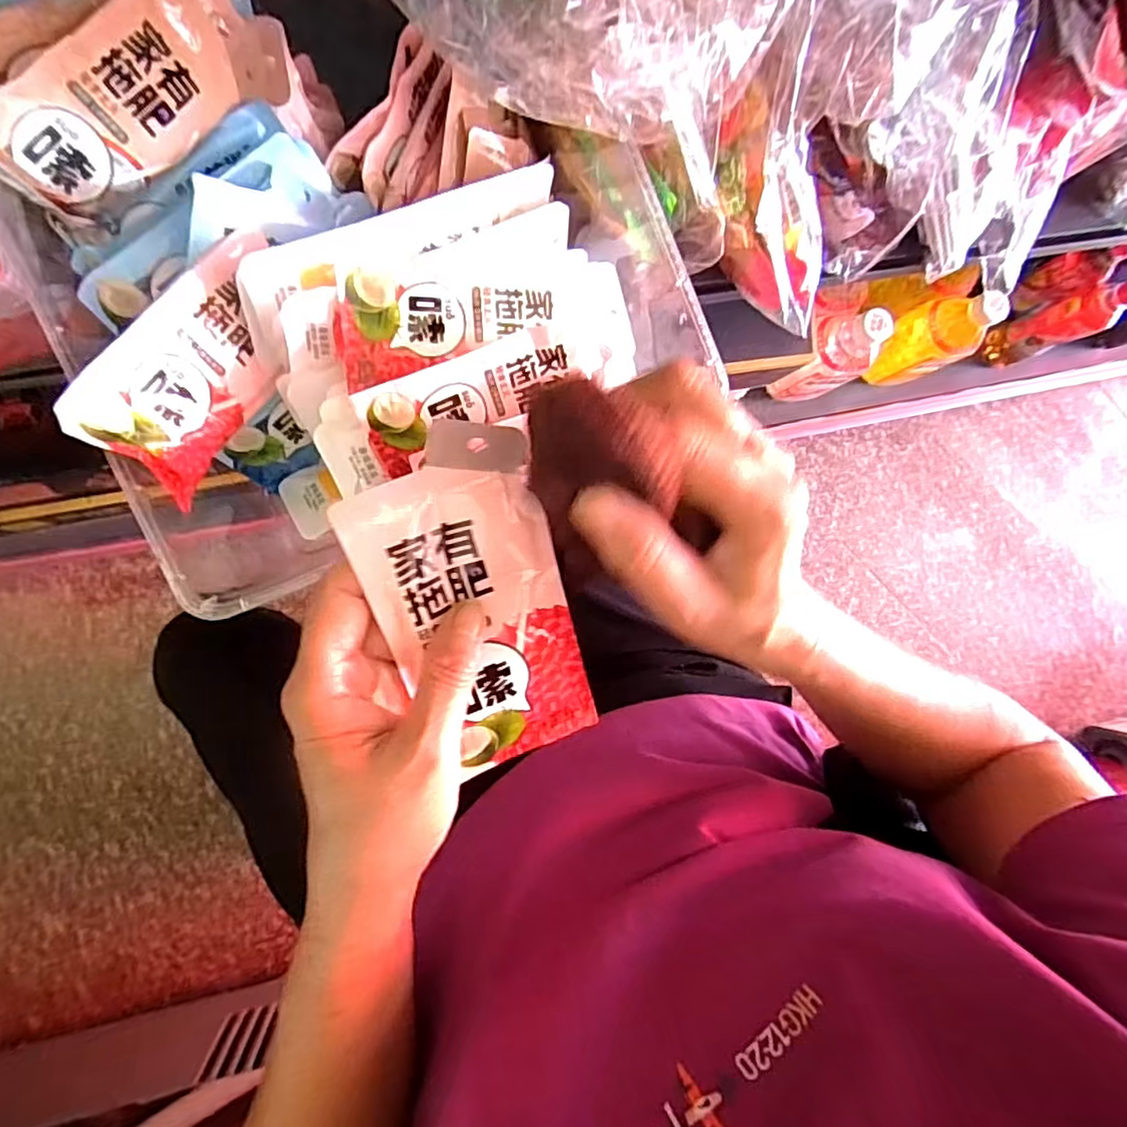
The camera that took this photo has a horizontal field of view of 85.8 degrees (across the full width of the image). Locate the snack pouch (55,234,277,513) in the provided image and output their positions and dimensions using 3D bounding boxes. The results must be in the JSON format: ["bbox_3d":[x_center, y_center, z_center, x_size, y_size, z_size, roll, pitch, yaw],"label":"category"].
[{"bbox_3d":[-0.181,-0.095,0.306,0.014,0.069,0.120,10,60,28],"label":"snack pouch"}]

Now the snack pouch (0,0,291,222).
[{"bbox_3d":[-0.206,-0.227,0.292,0.023,0.067,0.144,41,82,18],"label":"snack pouch"}]

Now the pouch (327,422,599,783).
[{"bbox_3d":[-0.032,0.021,0.244,0.071,0.008,0.148,-22,118,-9],"label":"pouch"}]

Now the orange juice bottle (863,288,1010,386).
[{"bbox_3d":[0.494,-0.307,0.822,0.075,0.174,0.083,-8,92,-10],"label":"orange juice bottle"}]

